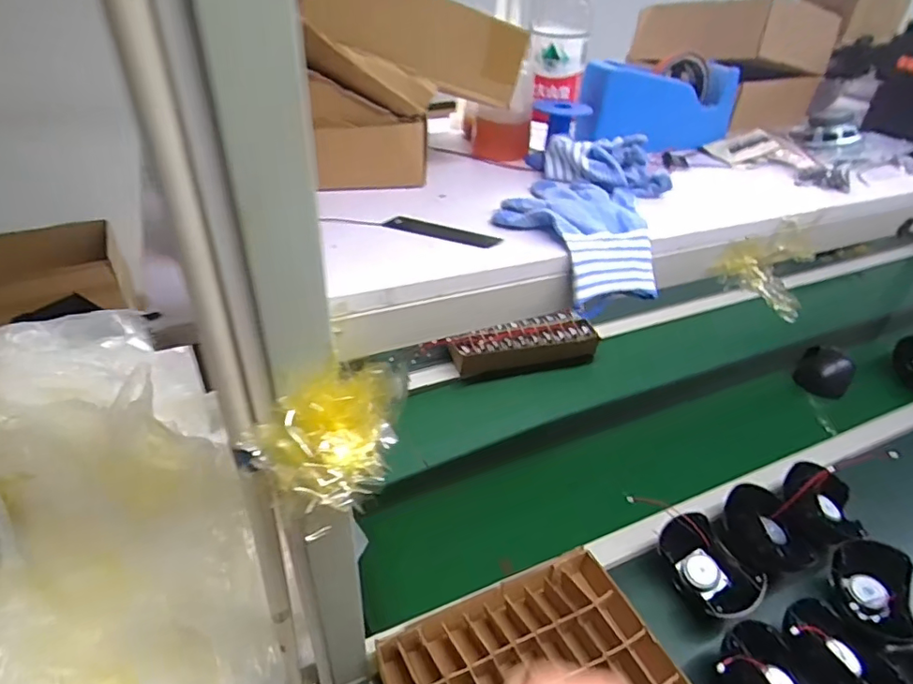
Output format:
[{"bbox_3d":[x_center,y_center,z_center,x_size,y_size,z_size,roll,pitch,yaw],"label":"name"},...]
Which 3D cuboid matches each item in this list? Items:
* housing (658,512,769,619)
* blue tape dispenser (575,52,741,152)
[{"bbox_3d":[0.336,0.301,0.730,0.084,0.056,0.133,-16,43,-24],"label":"housing"},{"bbox_3d":[0.243,-0.292,0.672,0.207,0.086,0.059,-7,40,-15],"label":"blue tape dispenser"}]

